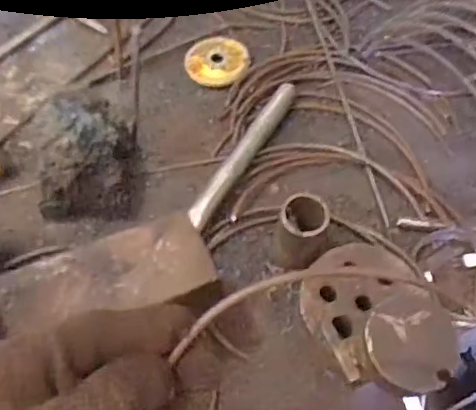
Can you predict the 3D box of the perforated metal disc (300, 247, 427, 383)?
[{"bbox_3d":[0.110,0.081,0.475,0.107,0.014,0.104,2,58,-3],"label":"perforated metal disc"}]

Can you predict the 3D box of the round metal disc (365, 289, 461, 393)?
[{"bbox_3d":[0.135,0.105,0.428,0.068,0.010,0.073,1,61,-3],"label":"round metal disc"}]

